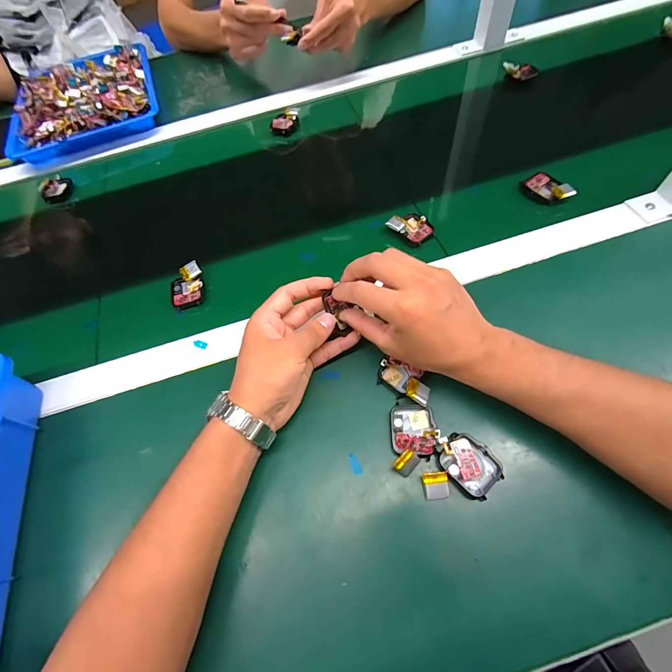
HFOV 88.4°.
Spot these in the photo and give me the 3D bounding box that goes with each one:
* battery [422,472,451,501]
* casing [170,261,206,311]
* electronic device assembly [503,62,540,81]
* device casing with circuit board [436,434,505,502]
[{"bbox_3d":[0.082,0.122,0.280,0.019,0.004,0.021,-9,88,6],"label":"battery"},{"bbox_3d":[-0.175,-0.060,0.406,0.039,0.015,0.055,-18,62,-3],"label":"casing"},{"bbox_3d":[0.299,-0.429,0.556,0.061,0.022,0.015,-4,62,4],"label":"electronic device assembly"},{"bbox_3d":[0.109,0.103,0.284,0.039,0.009,0.050,-38,65,-14],"label":"device casing with circuit board"}]

